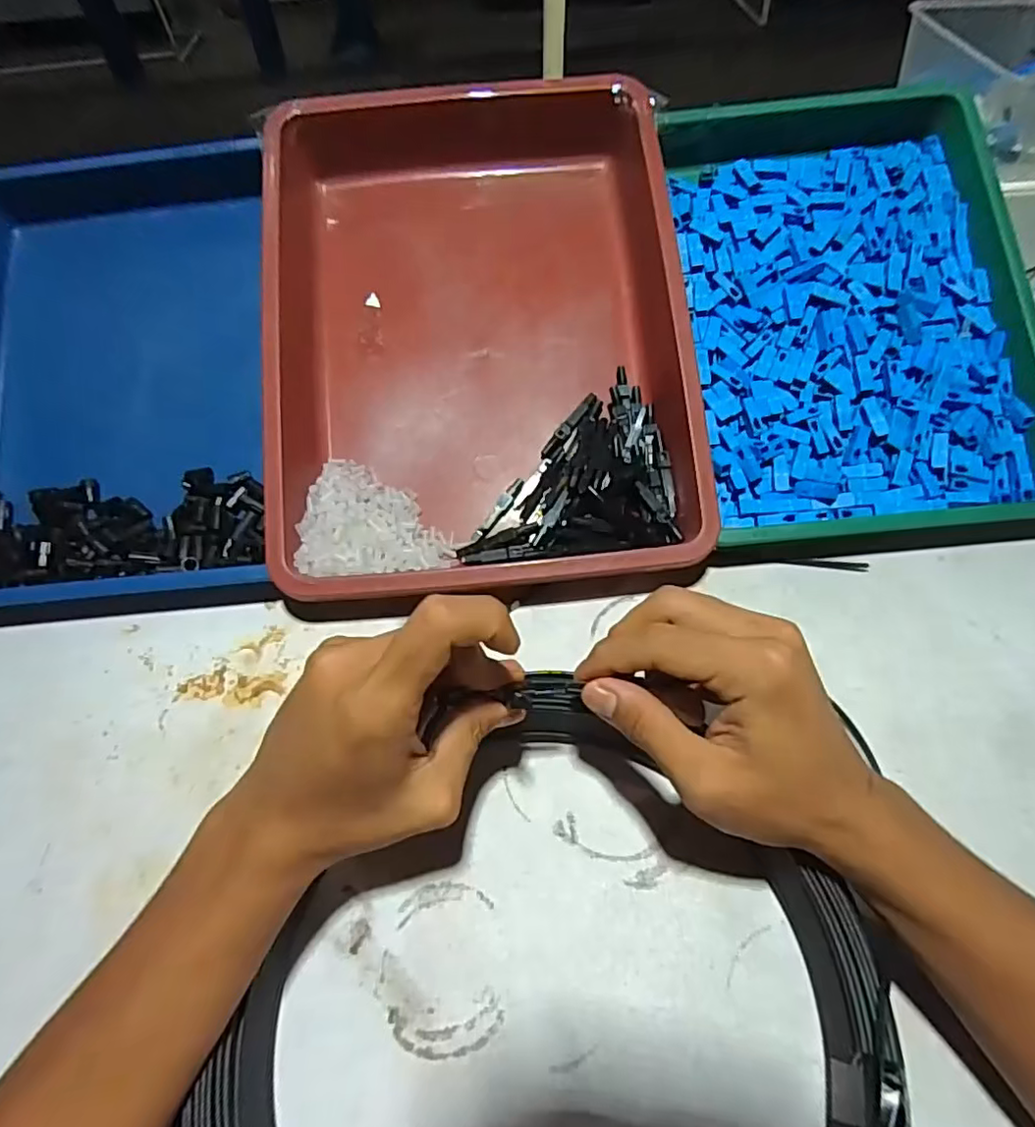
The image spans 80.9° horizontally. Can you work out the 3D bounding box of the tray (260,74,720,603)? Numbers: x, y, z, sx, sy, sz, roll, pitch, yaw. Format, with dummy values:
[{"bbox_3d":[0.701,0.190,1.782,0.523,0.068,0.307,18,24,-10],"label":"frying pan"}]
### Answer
[{"bbox_3d":[-0.027,-0.163,0.408,0.264,0.066,0.370,-5,77,1],"label":"tray"}]

